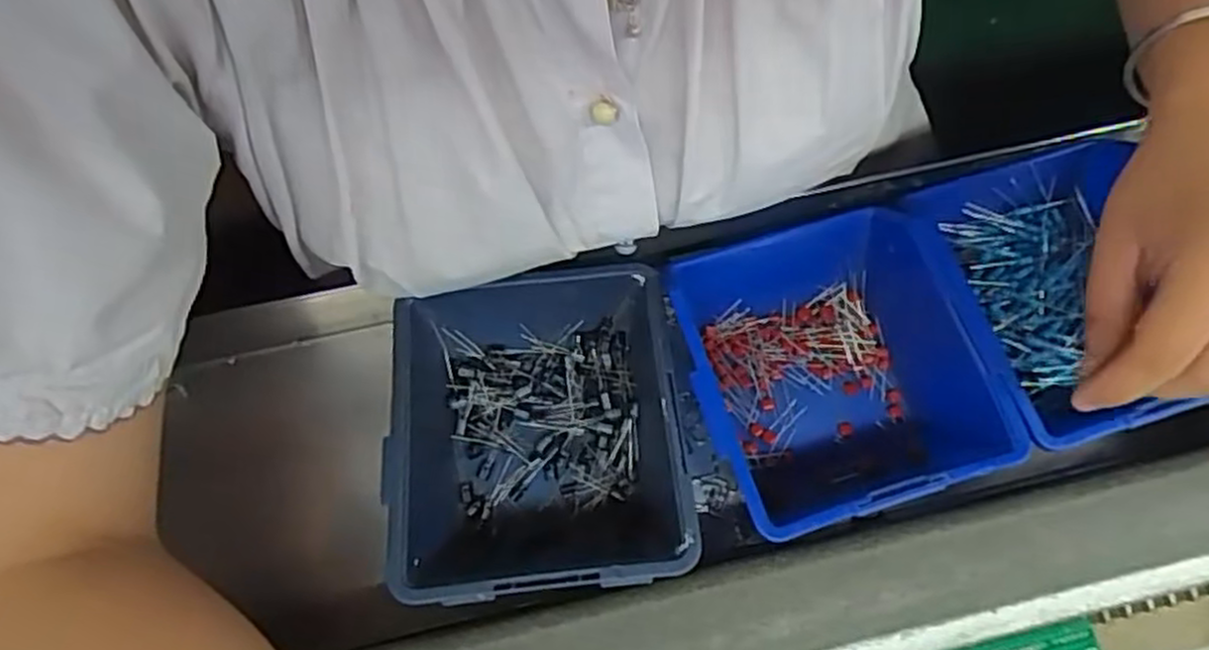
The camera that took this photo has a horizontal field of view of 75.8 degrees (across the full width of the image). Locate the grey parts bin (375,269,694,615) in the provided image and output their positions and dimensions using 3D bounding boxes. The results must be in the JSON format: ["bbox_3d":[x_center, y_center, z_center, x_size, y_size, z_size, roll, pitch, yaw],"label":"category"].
[{"bbox_3d":[-0.029,0.047,0.342,0.117,0.058,0.135,-5,68,-2],"label":"grey parts bin"}]

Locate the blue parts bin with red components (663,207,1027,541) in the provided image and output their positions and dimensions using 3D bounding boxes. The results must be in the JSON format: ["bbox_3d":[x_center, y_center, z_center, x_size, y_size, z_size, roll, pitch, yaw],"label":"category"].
[{"bbox_3d":[0.095,0.019,0.352,0.117,0.061,0.134,-16,69,-6],"label":"blue parts bin with red components"}]

